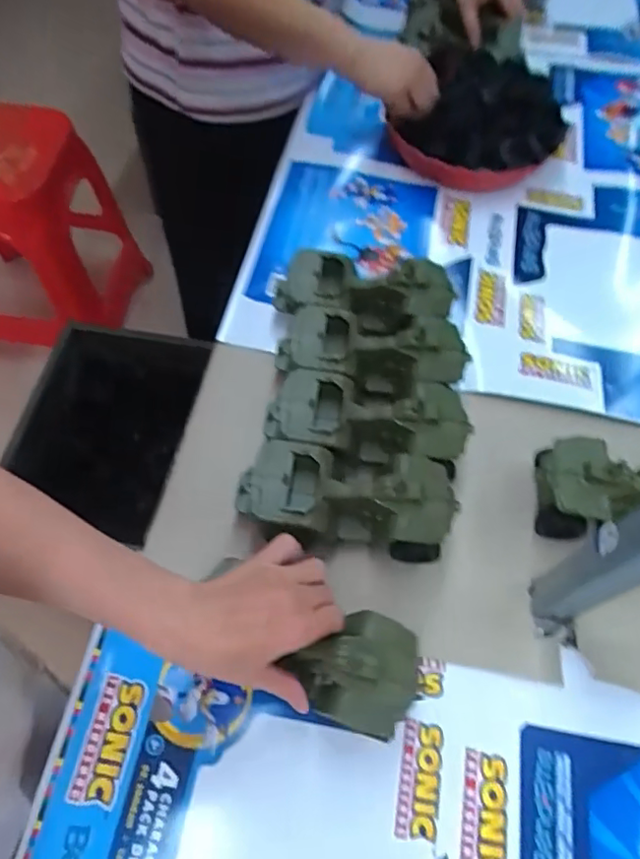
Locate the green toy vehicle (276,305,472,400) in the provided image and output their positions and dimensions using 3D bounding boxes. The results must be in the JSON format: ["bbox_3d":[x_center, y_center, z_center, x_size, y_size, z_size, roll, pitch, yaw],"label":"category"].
[{"bbox_3d":[0.050,-0.072,0.596,0.191,0.077,0.089,6,61,1],"label":"green toy vehicle"}]

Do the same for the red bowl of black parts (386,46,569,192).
[{"bbox_3d":[0.210,-0.398,0.761,0.201,0.099,0.183,29,63,13],"label":"red bowl of black parts"}]

